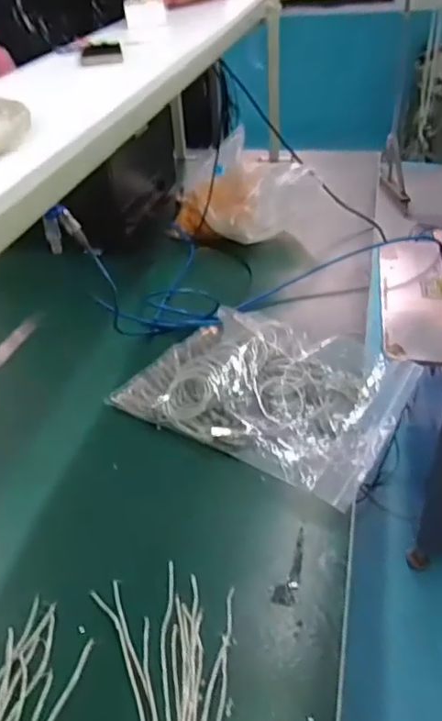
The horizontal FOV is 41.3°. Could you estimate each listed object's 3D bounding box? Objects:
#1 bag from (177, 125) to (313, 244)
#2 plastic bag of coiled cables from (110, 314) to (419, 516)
[{"bbox_3d":[0.046,-0.422,1.508,0.297,0.173,0.245,25,46,32],"label":"bag"},{"bbox_3d":[0.077,0.036,1.020,0.453,0.062,0.339,21,44,26],"label":"plastic bag of coiled cables"}]

